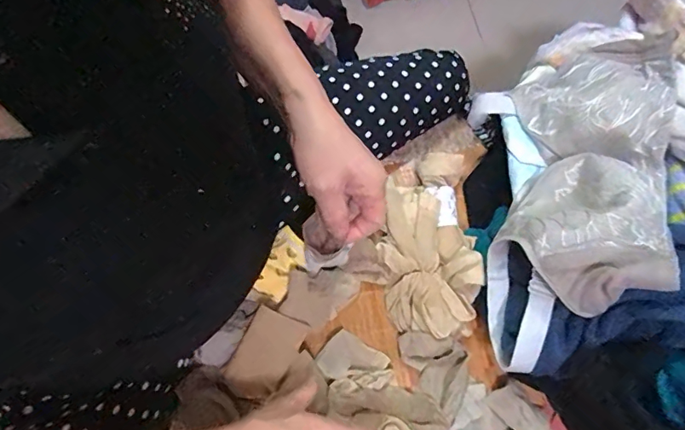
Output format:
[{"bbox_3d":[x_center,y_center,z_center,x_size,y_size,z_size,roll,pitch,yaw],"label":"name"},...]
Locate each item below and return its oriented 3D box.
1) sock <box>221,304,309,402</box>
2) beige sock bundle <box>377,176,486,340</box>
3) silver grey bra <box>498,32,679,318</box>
[{"bbox_3d":[-0.088,0.157,0.533,0.061,0.013,0.096,29,89,0],"label":"sock"},{"bbox_3d":[0.107,0.054,0.591,0.115,0.053,0.193,1,74,0],"label":"beige sock bundle"},{"bbox_3d":[0.275,-0.062,0.534,0.163,0.080,0.367,-2,56,36],"label":"silver grey bra"}]

